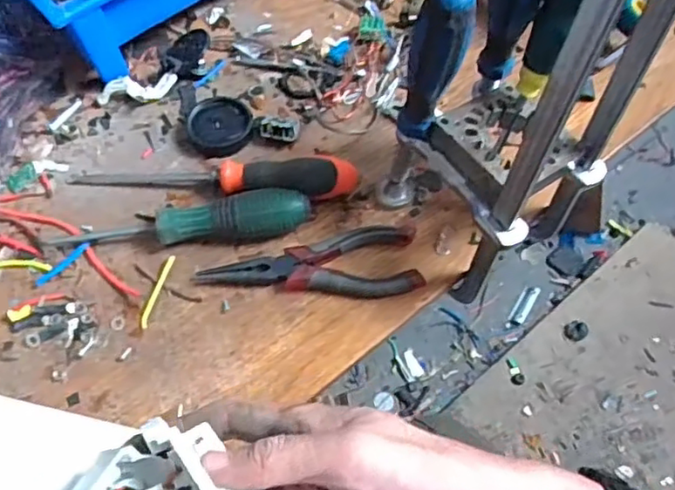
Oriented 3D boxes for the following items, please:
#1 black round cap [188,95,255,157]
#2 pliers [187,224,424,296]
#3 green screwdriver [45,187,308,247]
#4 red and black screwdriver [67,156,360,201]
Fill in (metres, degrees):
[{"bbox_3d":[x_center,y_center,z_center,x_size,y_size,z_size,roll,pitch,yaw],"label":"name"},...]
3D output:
[{"bbox_3d":[-0.096,-0.096,0.517,0.051,0.012,0.058,-10,58,-4],"label":"black round cap"},{"bbox_3d":[-0.019,0.020,0.449,0.153,0.020,0.052,-8,58,-3],"label":"pliers"},{"bbox_3d":[-0.114,-0.014,0.455,0.187,0.030,0.029,-8,58,-3],"label":"green screwdriver"},{"bbox_3d":[-0.093,-0.049,0.476,0.214,0.032,0.031,0,58,2],"label":"red and black screwdriver"}]

